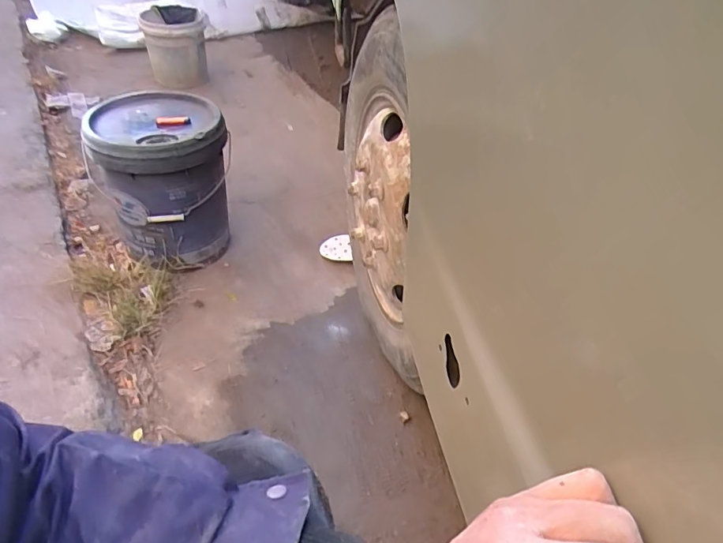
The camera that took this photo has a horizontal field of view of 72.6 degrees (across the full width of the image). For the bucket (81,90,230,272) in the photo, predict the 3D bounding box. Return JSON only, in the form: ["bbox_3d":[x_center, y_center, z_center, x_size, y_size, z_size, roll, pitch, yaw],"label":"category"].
[{"bbox_3d":[-0.506,-0.223,1.298,0.303,0.376,0.311,2,42,-2],"label":"bucket"}]

